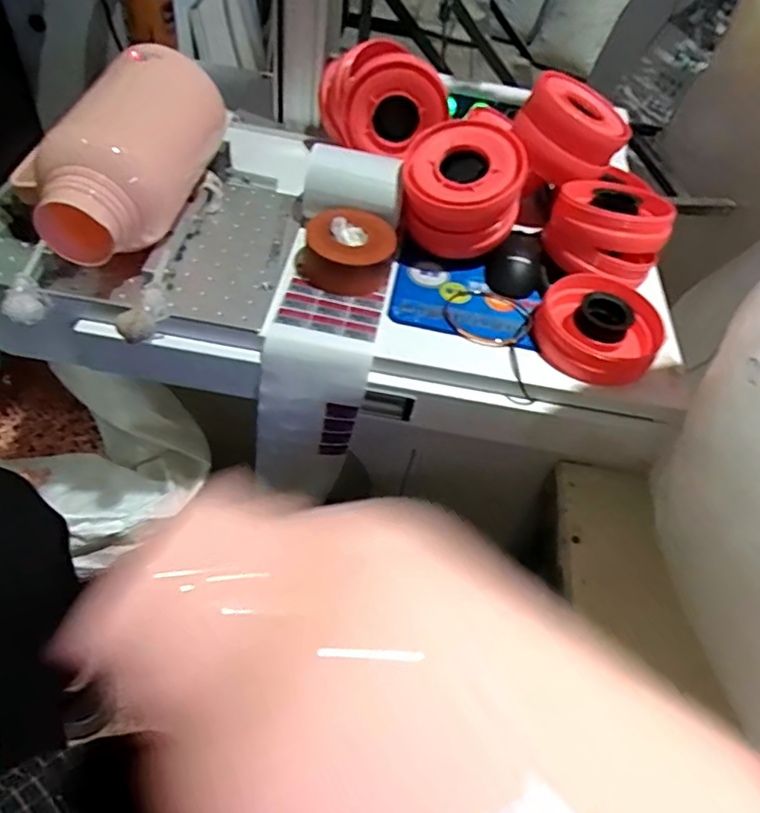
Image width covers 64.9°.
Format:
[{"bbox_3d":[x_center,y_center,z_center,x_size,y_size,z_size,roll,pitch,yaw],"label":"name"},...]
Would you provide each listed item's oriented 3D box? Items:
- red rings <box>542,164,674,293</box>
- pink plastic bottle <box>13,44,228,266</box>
[{"bbox_3d":[0.253,-0.208,0.686,0.111,0.086,0.106,3,48,-4],"label":"red rings"},{"bbox_3d":[-0.248,-0.240,0.575,0.110,0.127,0.226,13,60,26],"label":"pink plastic bottle"}]

